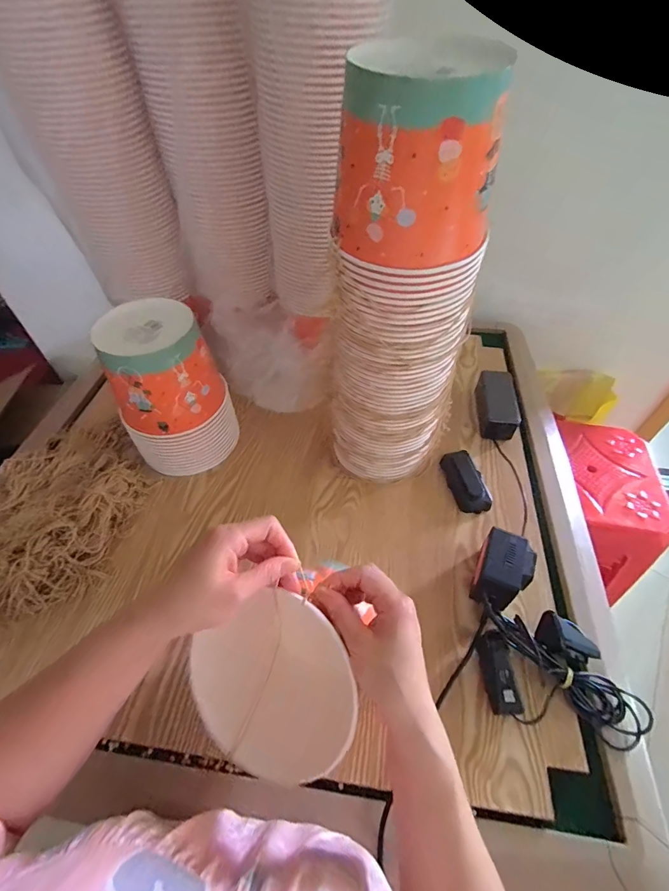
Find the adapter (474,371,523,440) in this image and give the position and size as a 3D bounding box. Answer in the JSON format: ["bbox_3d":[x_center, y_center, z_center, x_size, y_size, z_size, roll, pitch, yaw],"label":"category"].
[{"bbox_3d":[0.287,-0.071,0.696,0.062,0.051,0.129,8,51,6],"label":"adapter"}]

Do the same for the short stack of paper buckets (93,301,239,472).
[{"bbox_3d":[-0.247,-0.076,0.597,0.147,0.232,0.134,5,51,4],"label":"short stack of paper buckets"}]

